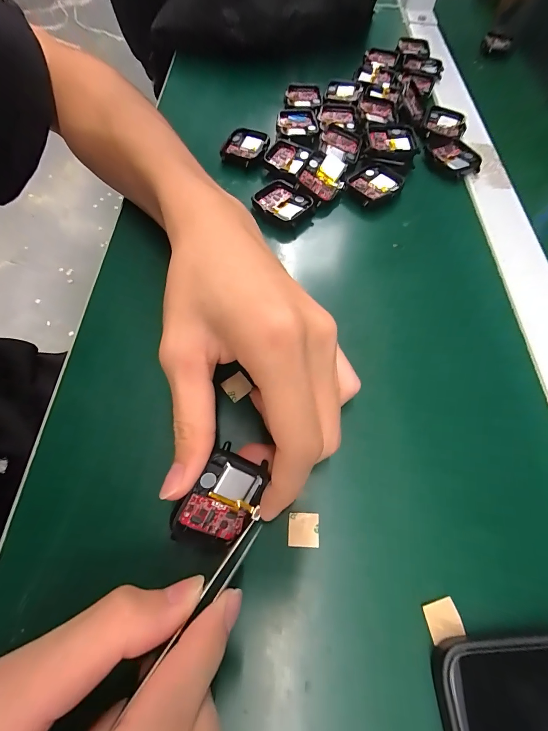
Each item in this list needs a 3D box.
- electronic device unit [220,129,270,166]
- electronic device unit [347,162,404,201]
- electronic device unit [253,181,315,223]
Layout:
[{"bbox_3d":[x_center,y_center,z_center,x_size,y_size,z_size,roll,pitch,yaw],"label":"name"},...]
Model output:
[{"bbox_3d":[-0.026,-0.201,0.282,0.039,0.010,0.041,12,64,4],"label":"electronic device unit"},{"bbox_3d":[0.085,-0.154,0.261,0.042,0.007,0.038,-38,71,-18],"label":"electronic device unit"},{"bbox_3d":[0.006,-0.133,0.249,0.044,0.007,0.036,41,70,16],"label":"electronic device unit"}]

